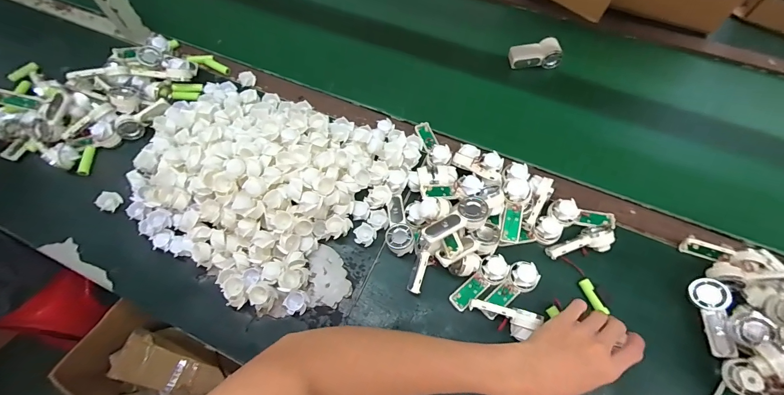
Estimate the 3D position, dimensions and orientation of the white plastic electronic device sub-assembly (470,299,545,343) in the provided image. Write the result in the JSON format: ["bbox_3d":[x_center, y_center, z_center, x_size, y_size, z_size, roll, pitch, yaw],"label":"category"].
[{"bbox_3d":[0.141,0.153,0.438,0.086,0.029,0.034,21,66,12],"label":"white plastic electronic device sub-assembly"}]

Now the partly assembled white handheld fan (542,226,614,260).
[{"bbox_3d":[0.268,0.068,0.479,0.091,0.027,0.039,-22,65,-9],"label":"partly assembled white handheld fan"}]

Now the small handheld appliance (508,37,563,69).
[{"bbox_3d":[0.278,-0.277,0.659,0.096,0.028,0.050,-8,63,-2],"label":"small handheld appliance"}]

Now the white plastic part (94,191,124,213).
[{"bbox_3d":[-0.437,0.005,0.527,0.022,0.025,0.032,38,71,19],"label":"white plastic part"}]

